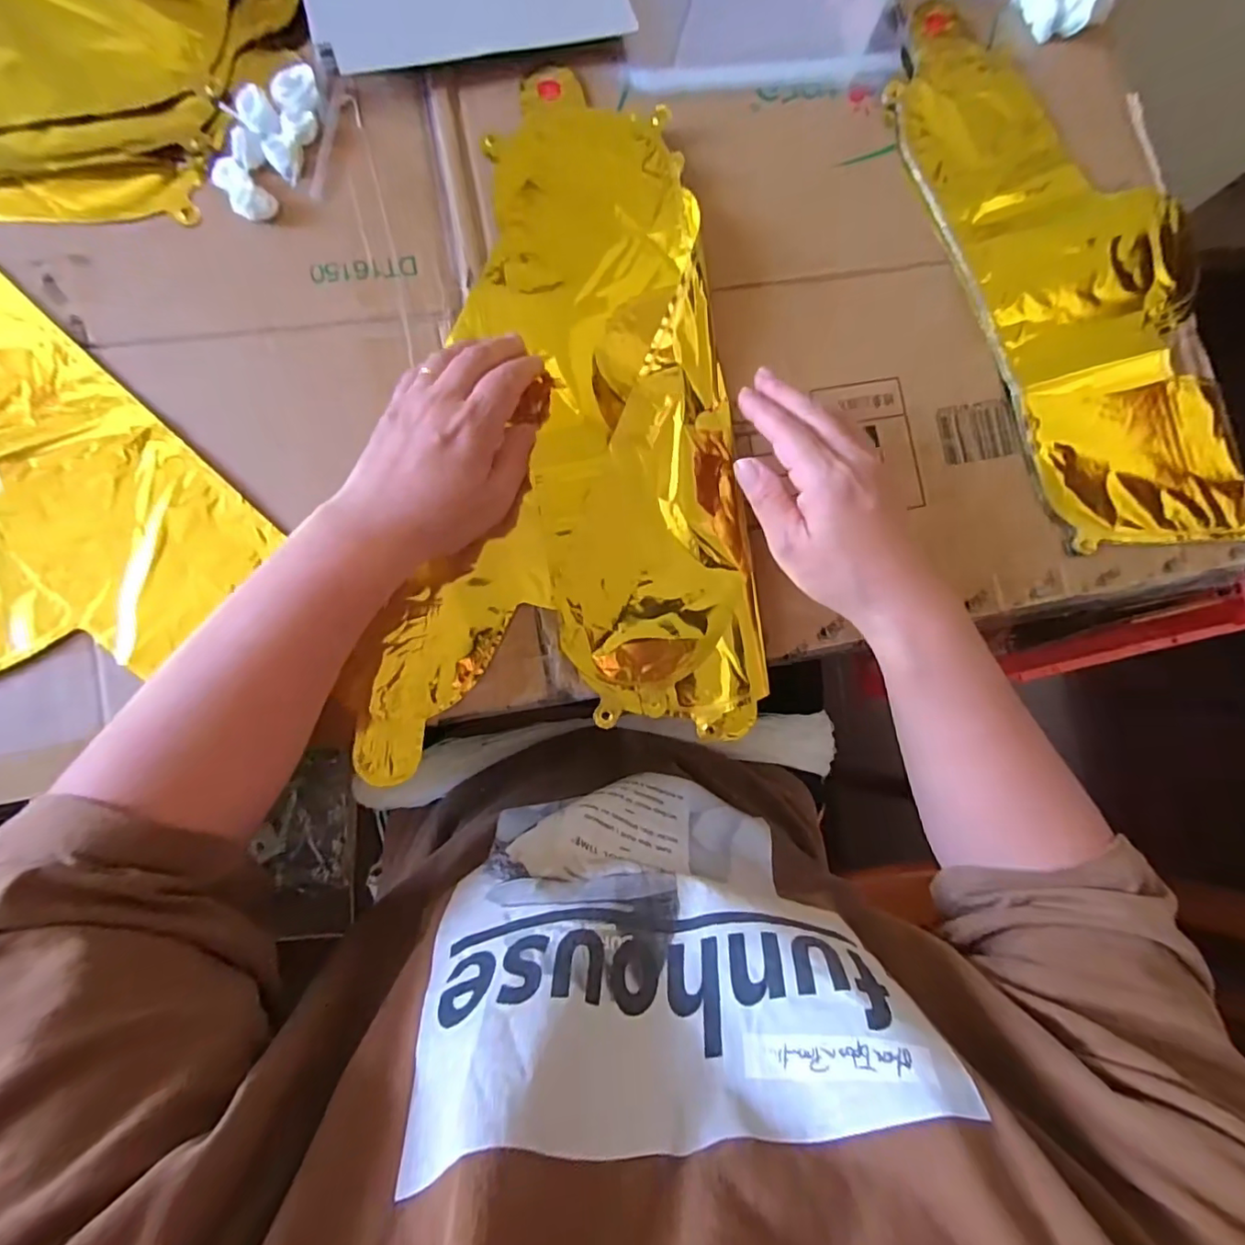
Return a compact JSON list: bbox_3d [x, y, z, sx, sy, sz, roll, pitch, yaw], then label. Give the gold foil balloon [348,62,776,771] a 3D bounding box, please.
[{"bbox_3d":[-0.048,-0.130,0.348,0.235,0.043,0.408,-6,85,-7],"label":"gold foil balloon"}]

